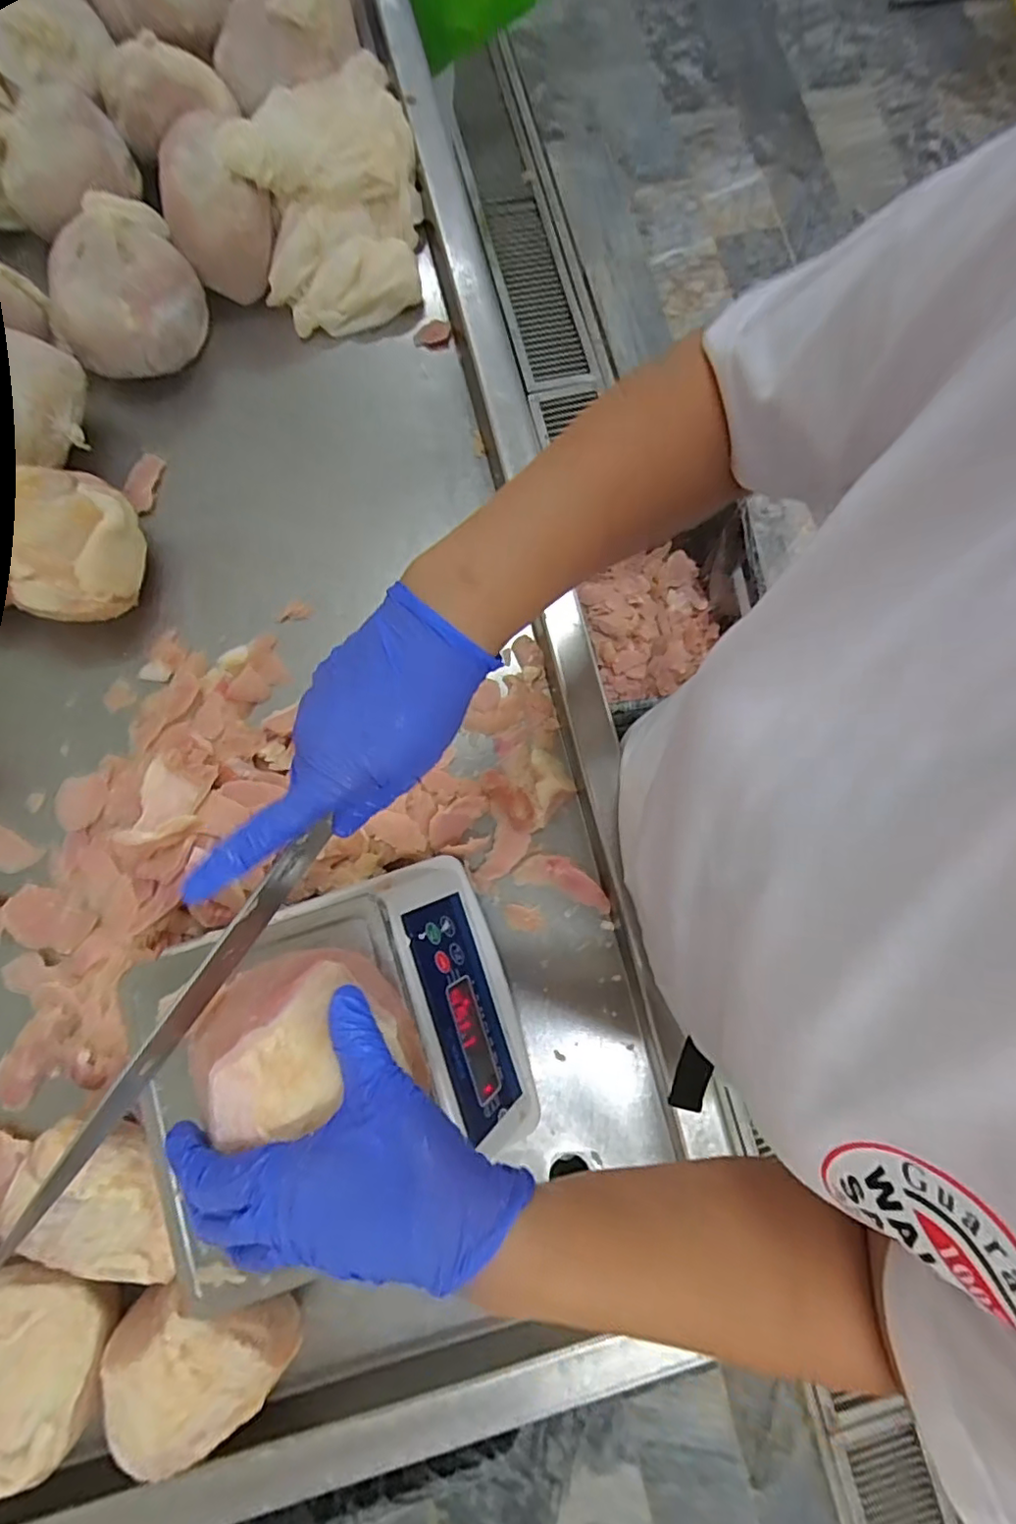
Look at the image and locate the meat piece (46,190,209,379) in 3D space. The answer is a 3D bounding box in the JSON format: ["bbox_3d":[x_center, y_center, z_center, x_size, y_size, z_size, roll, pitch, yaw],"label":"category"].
[{"bbox_3d":[-0.373,-0.454,0.597,0.128,0.114,0.114,-7,81,-4],"label":"meat piece"}]

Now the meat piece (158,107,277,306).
[{"bbox_3d":[-0.285,-0.540,0.603,0.097,0.104,0.109,-22,83,-6],"label":"meat piece"}]

